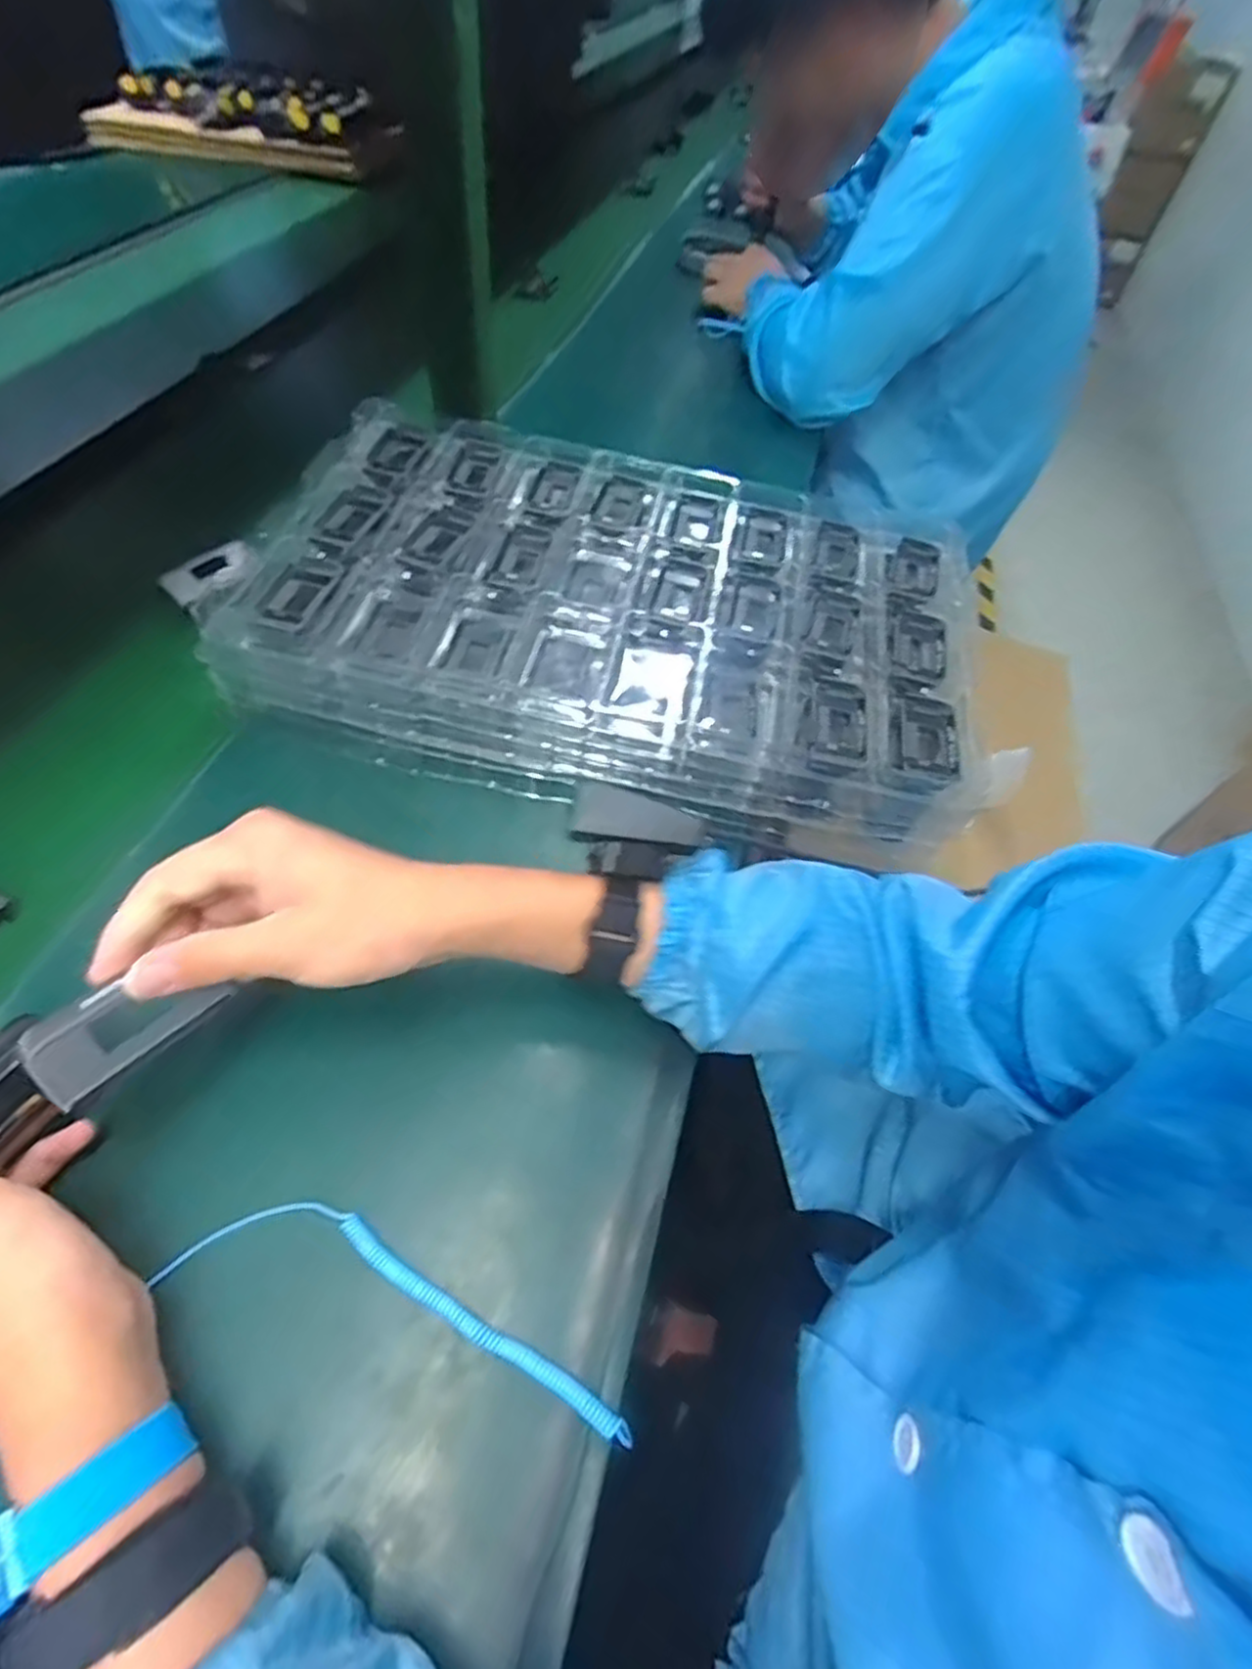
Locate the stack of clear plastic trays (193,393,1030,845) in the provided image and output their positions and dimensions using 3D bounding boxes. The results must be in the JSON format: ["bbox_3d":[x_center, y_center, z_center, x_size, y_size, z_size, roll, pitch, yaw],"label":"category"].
[{"bbox_3d":[0.004,-0.171,0.547,0.520,0.068,0.307,12,54,3],"label":"stack of clear plastic trays"}]

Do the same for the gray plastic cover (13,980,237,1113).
[{"bbox_3d":[-0.213,0.080,0.311,0.071,0.010,0.035,-41,109,-42],"label":"gray plastic cover"}]

